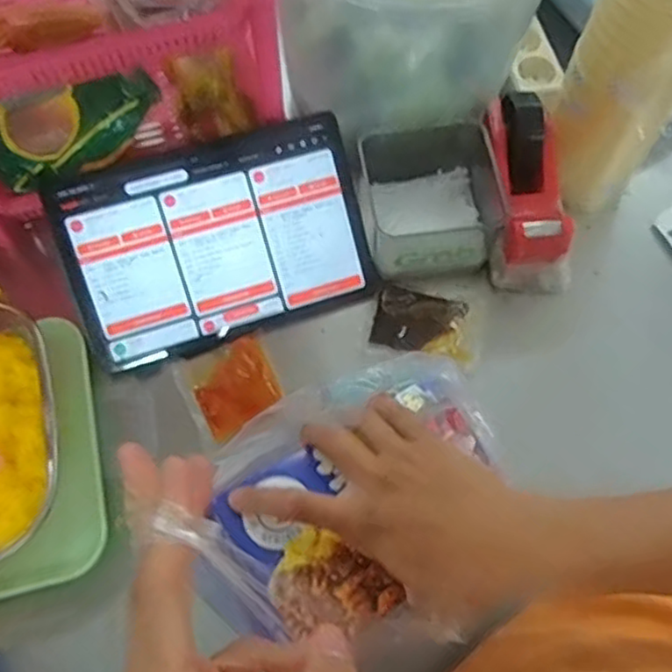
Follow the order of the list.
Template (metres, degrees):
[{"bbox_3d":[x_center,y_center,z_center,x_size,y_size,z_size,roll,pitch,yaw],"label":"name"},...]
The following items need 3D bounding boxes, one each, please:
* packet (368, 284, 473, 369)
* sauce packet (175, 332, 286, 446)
[{"bbox_3d":[0.078,-0.010,0.611,0.089,0.014,0.057,16,67,6],"label":"packet"},{"bbox_3d":[-0.089,0.044,0.589,0.075,0.005,0.076,-25,69,-11],"label":"sauce packet"}]

